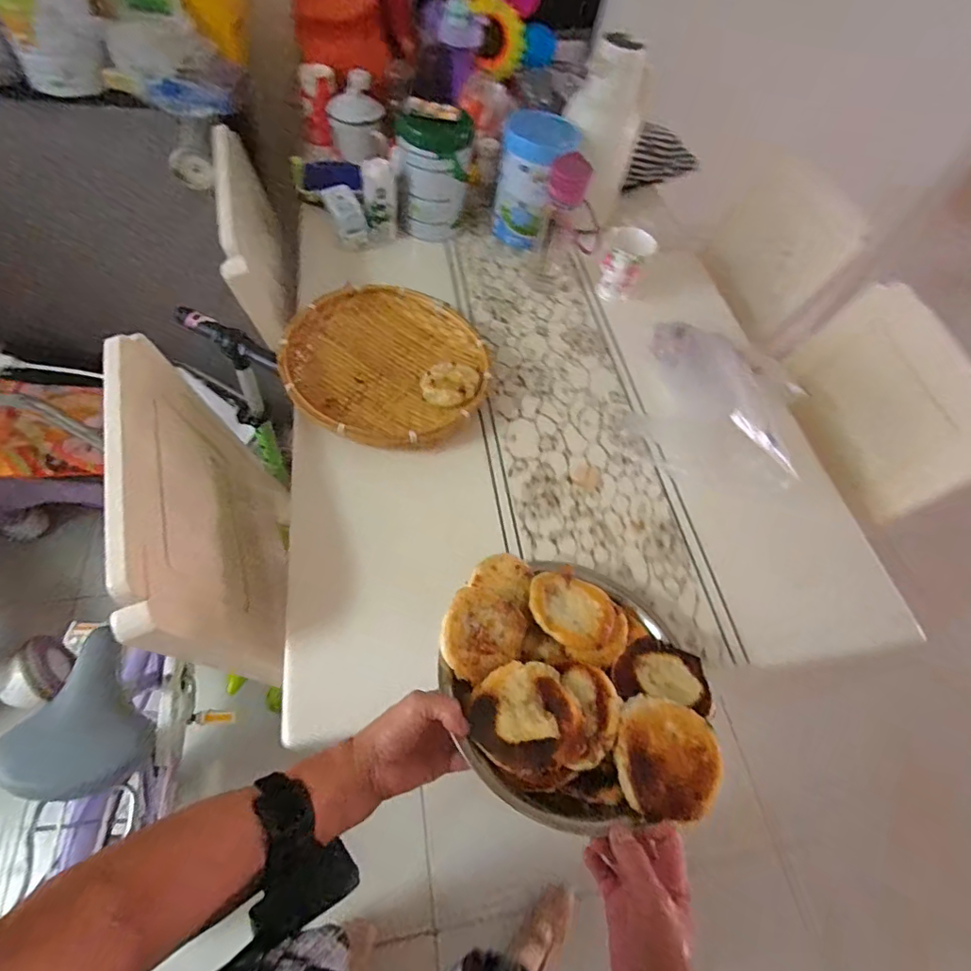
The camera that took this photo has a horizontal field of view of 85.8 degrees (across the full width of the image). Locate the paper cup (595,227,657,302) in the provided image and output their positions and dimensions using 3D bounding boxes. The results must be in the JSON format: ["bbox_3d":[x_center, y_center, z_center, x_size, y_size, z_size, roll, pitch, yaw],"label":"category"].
[{"bbox_3d":[0.237,-0.375,0.899,0.077,0.107,0.069,33,70,16],"label":"paper cup"}]

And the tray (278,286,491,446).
[{"bbox_3d":[-0.141,-0.176,0.771,0.281,0.045,0.296,-1,58,-11],"label":"tray"}]

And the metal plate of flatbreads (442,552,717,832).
[{"bbox_3d":[0.088,0.188,0.521,0.258,0.048,0.250,7,45,-8],"label":"metal plate of flatbreads"}]

